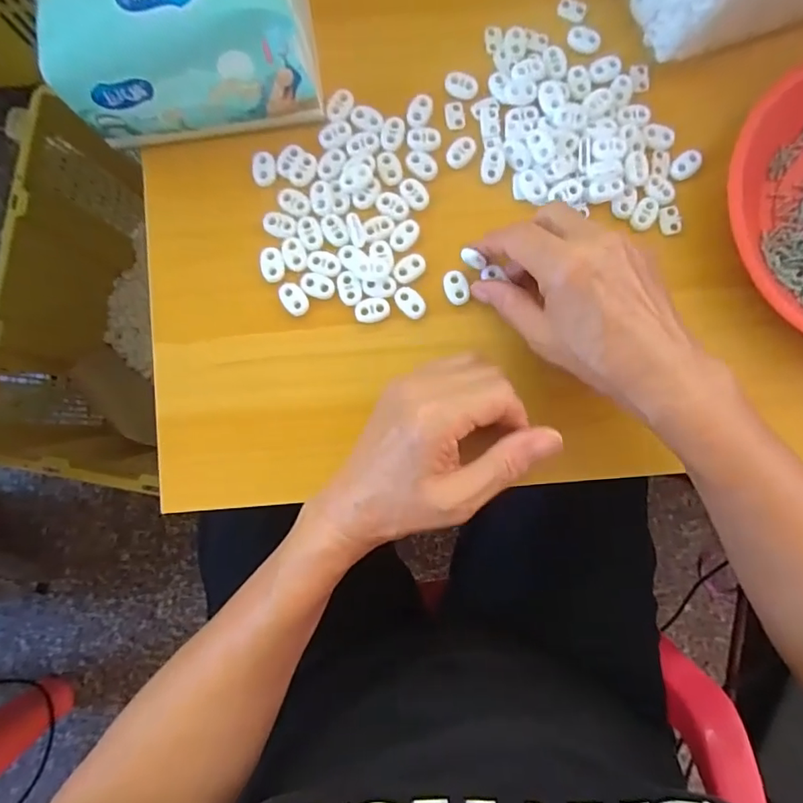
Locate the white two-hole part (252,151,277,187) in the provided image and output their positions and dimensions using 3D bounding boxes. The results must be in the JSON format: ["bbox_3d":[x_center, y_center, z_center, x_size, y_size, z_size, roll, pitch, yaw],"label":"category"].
[{"bbox_3d":[-0.090,-0.153,0.336,0.015,0.004,0.022,3,87,-1],"label":"white two-hole part"}]

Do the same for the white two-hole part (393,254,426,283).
[{"bbox_3d":[0.005,-0.088,0.336,0.023,0.004,0.015,-37,88,-3],"label":"white two-hole part"}]

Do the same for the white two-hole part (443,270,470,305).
[{"bbox_3d":[0.036,-0.075,0.336,0.015,0.004,0.023,-16,87,-2],"label":"white two-hole part"}]

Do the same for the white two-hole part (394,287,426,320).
[{"bbox_3d":[0.006,-0.065,0.335,0.015,0.004,0.023,-42,88,-3],"label":"white two-hole part"}]

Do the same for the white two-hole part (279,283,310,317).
[{"bbox_3d":[-0.070,-0.067,0.335,0.015,0.004,0.023,-40,88,-3],"label":"white two-hole part"}]

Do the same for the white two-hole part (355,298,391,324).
[{"bbox_3d":[-0.019,-0.060,0.335,0.022,0.004,0.015,-13,87,-2],"label":"white two-hole part"}]

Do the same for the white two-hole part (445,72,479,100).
[{"bbox_3d":[0.040,-0.212,0.345,0.022,0.004,0.015,27,87,0],"label":"white two-hole part"}]

